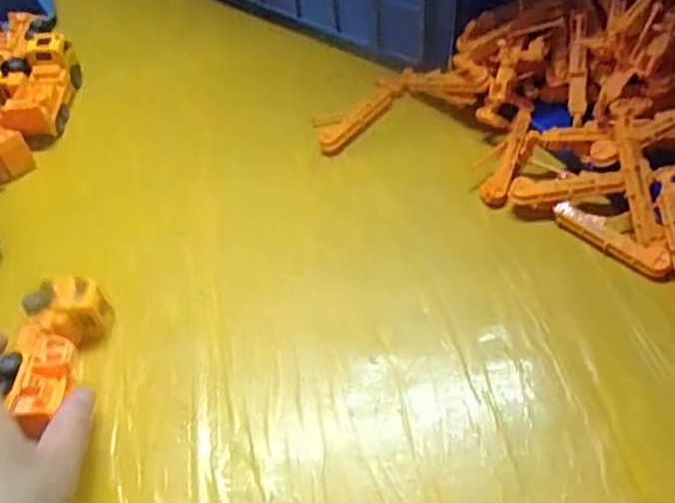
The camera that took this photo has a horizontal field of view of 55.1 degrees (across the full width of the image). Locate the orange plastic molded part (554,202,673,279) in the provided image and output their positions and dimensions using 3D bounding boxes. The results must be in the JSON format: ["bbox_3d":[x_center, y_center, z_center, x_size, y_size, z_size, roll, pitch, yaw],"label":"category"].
[{"bbox_3d":[0.189,-0.008,0.449,0.085,0.017,0.018,32,61,26],"label":"orange plastic molded part"}]

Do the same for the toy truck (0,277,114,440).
[{"bbox_3d":[-0.177,0.064,0.401,0.042,0.043,0.093,0,42,5],"label":"toy truck"}]

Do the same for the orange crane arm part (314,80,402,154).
[{"bbox_3d":[0.017,-0.119,0.551,0.098,0.018,0.036,-39,59,-24],"label":"orange crane arm part"}]

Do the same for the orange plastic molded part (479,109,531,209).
[{"bbox_3d":[0.130,-0.072,0.501,0.020,0.024,0.090,16,55,16],"label":"orange plastic molded part"}]

